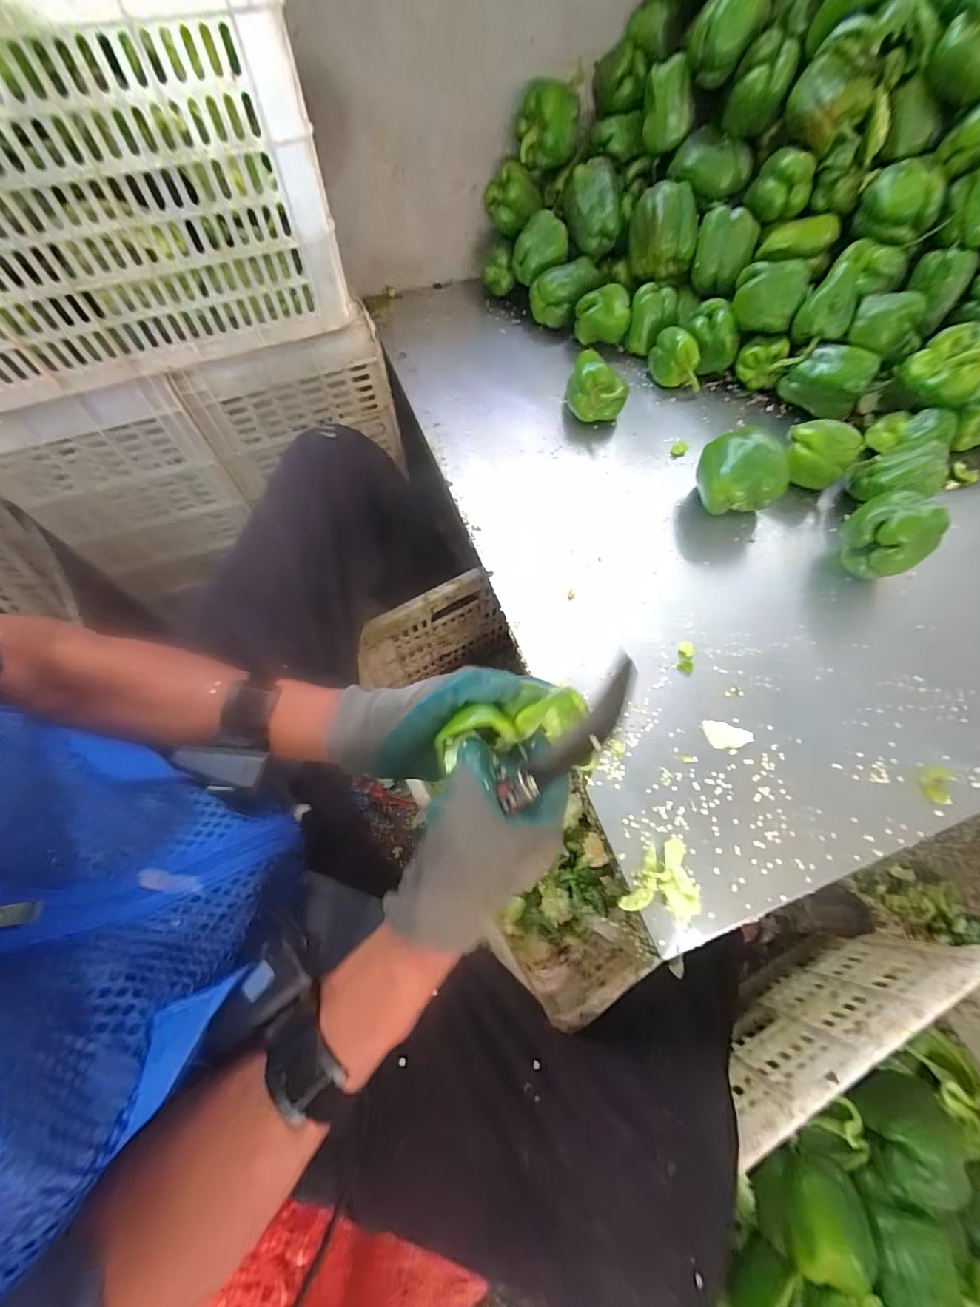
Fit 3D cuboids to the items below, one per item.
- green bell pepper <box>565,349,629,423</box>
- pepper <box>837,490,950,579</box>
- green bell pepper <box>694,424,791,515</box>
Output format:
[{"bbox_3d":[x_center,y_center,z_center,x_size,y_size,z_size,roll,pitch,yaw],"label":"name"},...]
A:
[{"bbox_3d":[0.165,-0.411,0.675,0.092,0.066,0.087,12,62,6],"label":"green bell pepper"},{"bbox_3d":[0.475,-0.139,0.525,0.078,0.081,0.087,-38,68,-18],"label":"pepper"},{"bbox_3d":[0.318,-0.229,0.567,0.093,0.085,0.085,0,62,0],"label":"green bell pepper"}]

